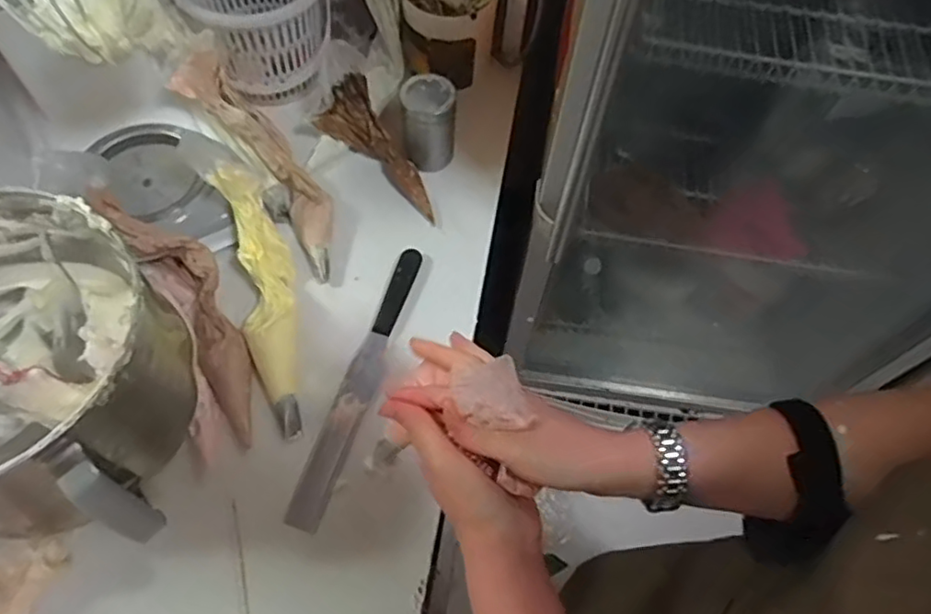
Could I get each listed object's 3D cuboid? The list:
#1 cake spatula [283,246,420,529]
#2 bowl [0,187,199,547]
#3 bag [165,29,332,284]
[{"bbox_3d":[-0.105,0.073,0.651,0.034,0.019,0.311,16,62,6],"label":"cake spatula"},{"bbox_3d":[-0.341,0.064,0.505,0.225,0.205,0.227,1,61,-2],"label":"bowl"},{"bbox_3d":[-0.223,-0.162,0.713,0.072,0.054,0.284,-35,94,-19],"label":"bag"}]

